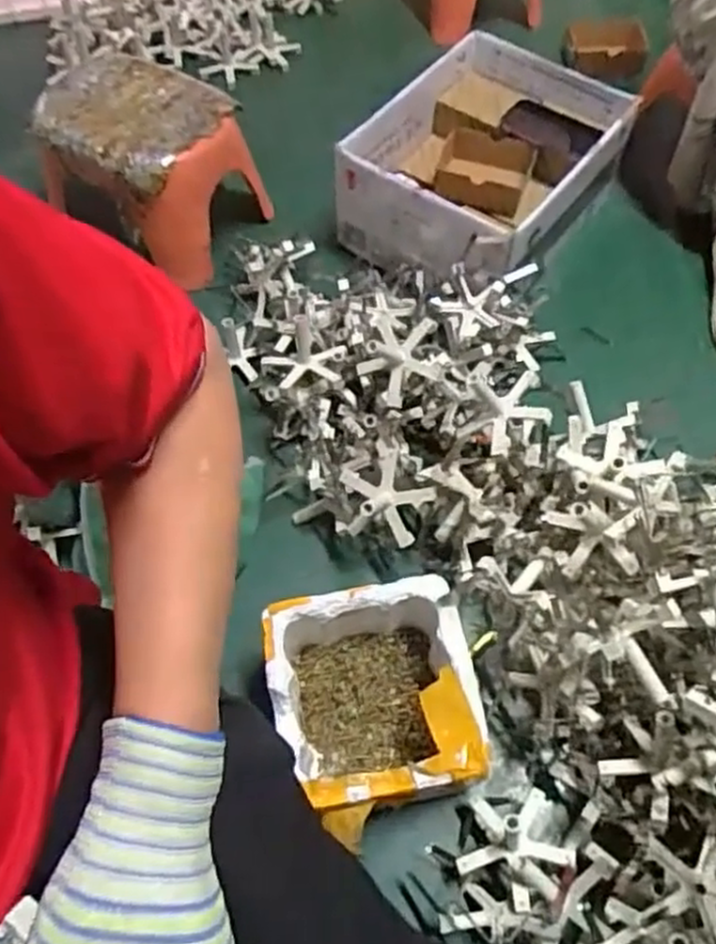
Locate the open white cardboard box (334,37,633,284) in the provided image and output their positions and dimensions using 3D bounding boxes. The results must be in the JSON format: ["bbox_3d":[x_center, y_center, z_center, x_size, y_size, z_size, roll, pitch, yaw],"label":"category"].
[{"bbox_3d":[0.187,-0.444,1.114,0.300,0.154,0.404,32,64,17],"label":"open white cardboard box"}]

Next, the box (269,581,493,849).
[{"bbox_3d":[0.013,0.230,0.752,0.183,0.131,0.192,-11,60,-7],"label":"box"}]

